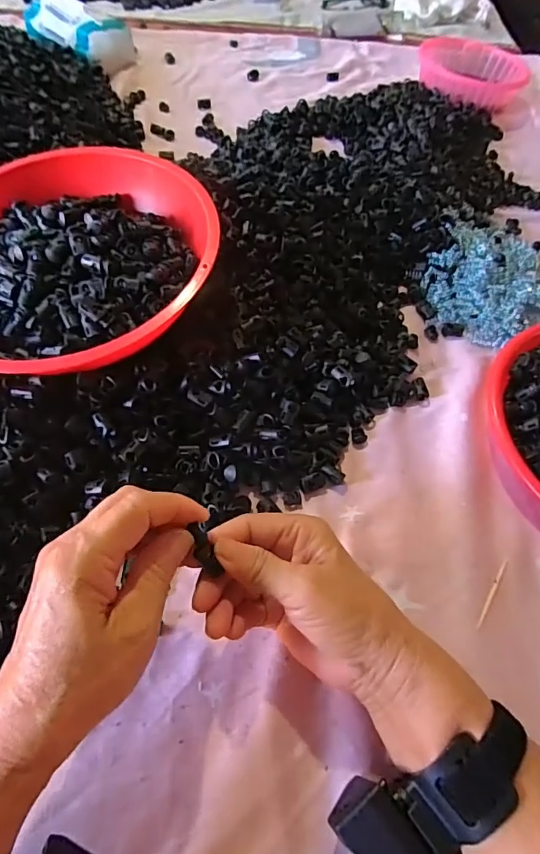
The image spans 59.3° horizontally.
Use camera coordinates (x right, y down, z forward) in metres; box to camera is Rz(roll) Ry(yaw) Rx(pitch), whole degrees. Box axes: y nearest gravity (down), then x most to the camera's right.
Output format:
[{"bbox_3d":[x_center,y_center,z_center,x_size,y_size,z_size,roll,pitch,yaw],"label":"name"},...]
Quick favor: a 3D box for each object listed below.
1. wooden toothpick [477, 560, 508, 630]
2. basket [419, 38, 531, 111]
[{"bbox_3d":[0.160,0.118,0.340,0.004,0.004,0.057,31,61,17],"label":"wooden toothpick"},{"bbox_3d":[0.306,-0.555,0.751,0.158,0.055,0.172,1,57,-2],"label":"basket"}]

